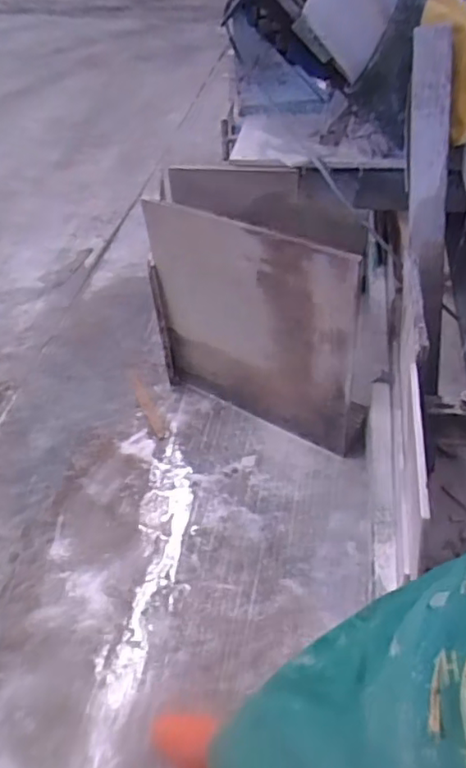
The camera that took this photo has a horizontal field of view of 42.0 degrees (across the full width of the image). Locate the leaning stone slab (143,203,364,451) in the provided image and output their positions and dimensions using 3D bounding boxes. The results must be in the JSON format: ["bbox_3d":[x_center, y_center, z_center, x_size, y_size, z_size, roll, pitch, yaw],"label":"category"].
[{"bbox_3d":[0.039,-0.114,1.472,0.549,0.632,0.054,23,53,19],"label":"leaning stone slab"}]

